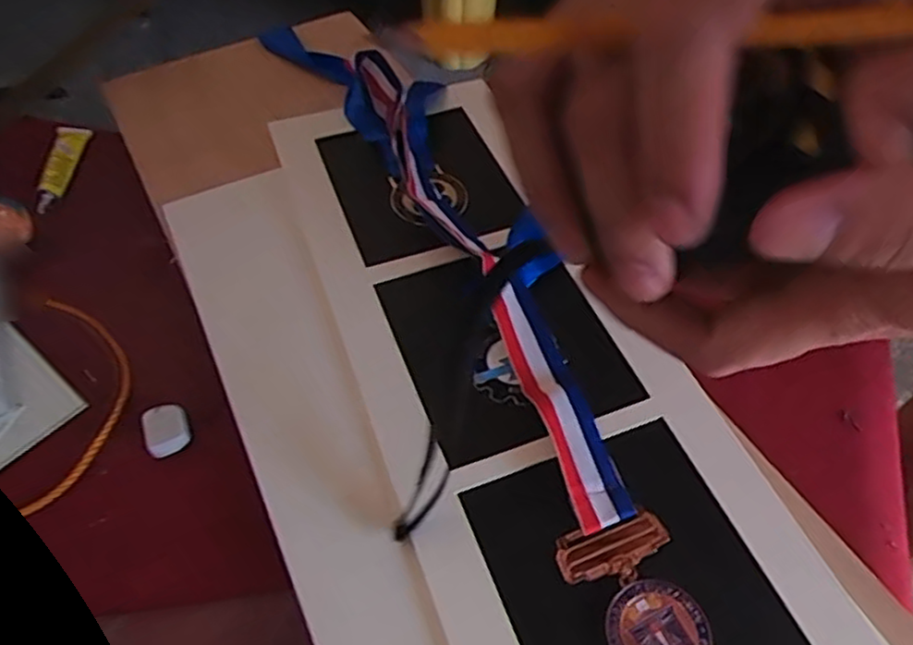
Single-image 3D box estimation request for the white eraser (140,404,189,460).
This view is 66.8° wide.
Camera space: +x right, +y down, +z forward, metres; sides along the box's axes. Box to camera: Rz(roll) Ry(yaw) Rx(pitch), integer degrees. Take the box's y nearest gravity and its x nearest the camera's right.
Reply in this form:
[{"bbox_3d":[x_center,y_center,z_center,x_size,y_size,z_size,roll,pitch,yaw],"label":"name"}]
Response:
[{"bbox_3d":[-0.140,0.052,0.334,0.020,0.010,0.022,-20,55,-12],"label":"white eraser"}]

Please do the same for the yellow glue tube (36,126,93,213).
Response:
[{"bbox_3d":[-0.255,-0.102,0.445,0.020,0.007,0.076,-3,54,0],"label":"yellow glue tube"}]

